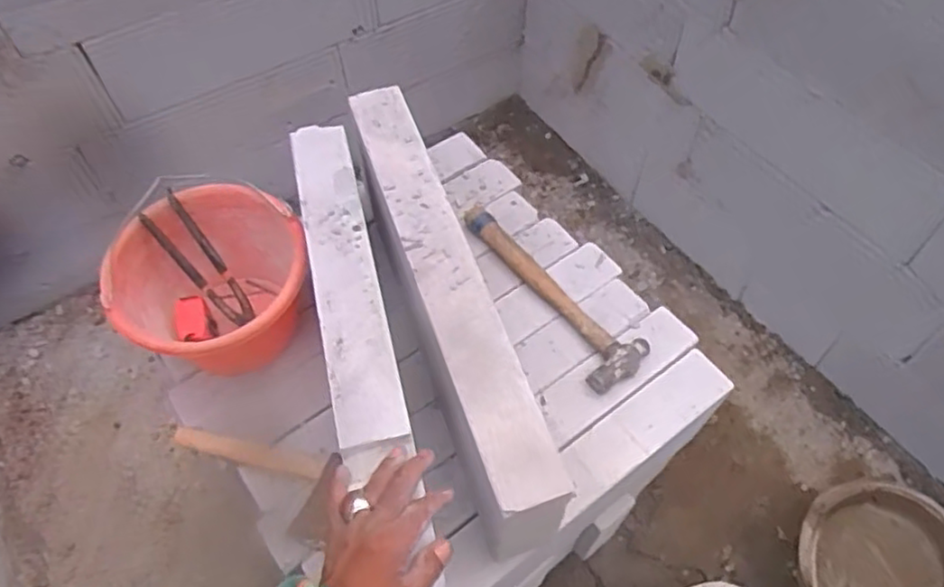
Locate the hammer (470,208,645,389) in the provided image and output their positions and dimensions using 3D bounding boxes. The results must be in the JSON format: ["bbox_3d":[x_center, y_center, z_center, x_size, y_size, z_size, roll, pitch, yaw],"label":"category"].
[{"bbox_3d":[0.122,0.005,0.974,0.098,0.037,0.298,-33,63,-16],"label":"hammer"}]

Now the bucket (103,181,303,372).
[{"bbox_3d":[-0.328,0.007,0.911,0.223,0.191,0.228,-1,59,2],"label":"bucket"}]

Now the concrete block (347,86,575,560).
[{"bbox_3d":[-0.032,0.020,0.865,0.079,0.214,0.583,-18,59,-8],"label":"concrete block"}]

